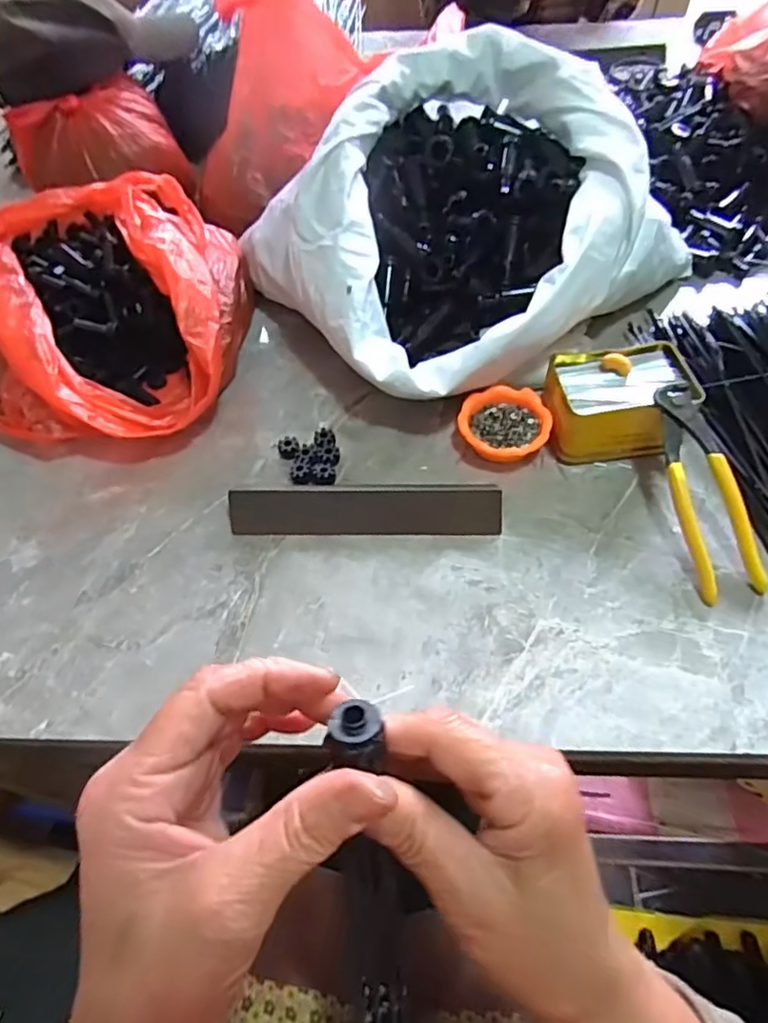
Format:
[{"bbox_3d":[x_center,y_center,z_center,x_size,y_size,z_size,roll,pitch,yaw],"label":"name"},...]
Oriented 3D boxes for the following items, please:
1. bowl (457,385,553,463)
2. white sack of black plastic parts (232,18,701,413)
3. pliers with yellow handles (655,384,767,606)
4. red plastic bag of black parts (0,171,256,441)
[{"bbox_3d":[0.101,-0.072,0.529,0.072,0.025,0.069,-2,55,3],"label":"bowl"},{"bbox_3d":[0.080,-0.284,0.583,0.355,0.144,0.305,-30,59,-16],"label":"white sack of black plastic parts"},{"bbox_3d":[0.236,-0.017,0.458,0.048,0.013,0.161,-11,79,-3],"label":"pliers with yellow handles"},{"bbox_3d":[-0.273,-0.196,0.603,0.256,0.104,0.279,2,56,6],"label":"red plastic bag of black parts"}]

